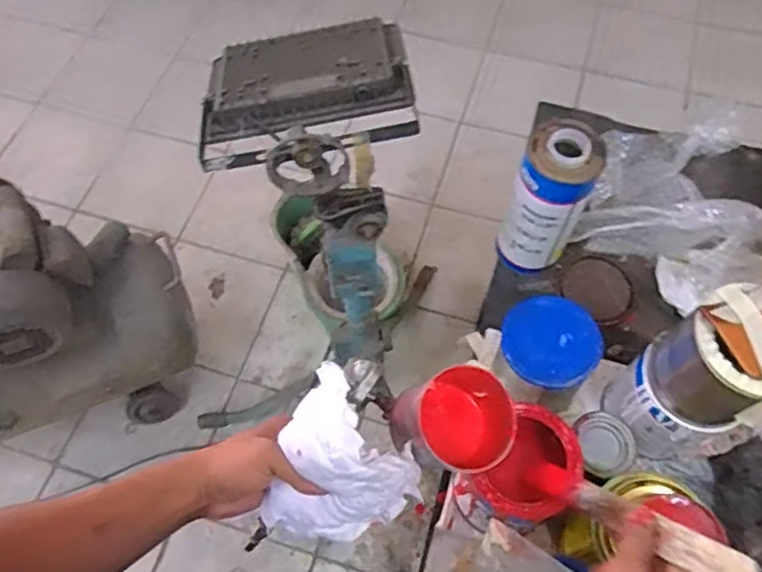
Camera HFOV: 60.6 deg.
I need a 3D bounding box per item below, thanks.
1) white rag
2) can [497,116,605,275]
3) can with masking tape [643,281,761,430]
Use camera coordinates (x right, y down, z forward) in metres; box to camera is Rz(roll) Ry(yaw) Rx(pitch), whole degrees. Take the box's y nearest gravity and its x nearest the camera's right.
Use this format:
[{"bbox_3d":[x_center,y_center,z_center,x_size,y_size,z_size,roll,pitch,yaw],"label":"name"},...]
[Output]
[{"bbox_3d":[-0.042,0.147,0.510,0.110,0.147,0.103,-42,69,-17],"label":"white rag"},{"bbox_3d":[0.197,-0.095,0.765,0.078,0.195,0.087,31,67,16],"label":"can"},{"bbox_3d":[0.311,0.068,0.587,0.088,0.134,0.093,0,62,1],"label":"can with masking tape"}]

